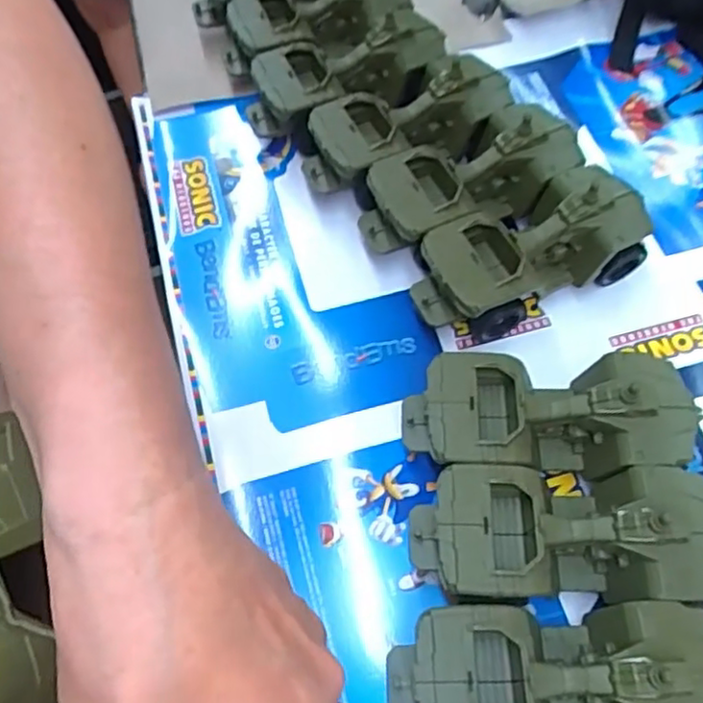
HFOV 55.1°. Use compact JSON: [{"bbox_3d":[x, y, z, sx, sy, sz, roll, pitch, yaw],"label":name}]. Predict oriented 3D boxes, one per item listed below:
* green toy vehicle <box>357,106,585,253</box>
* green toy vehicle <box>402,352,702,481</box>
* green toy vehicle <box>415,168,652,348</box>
[{"bbox_3d":[0.098,-0.132,0.562,0.188,0.078,0.088,-22,63,-9],"label":"green toy vehicle"},{"bbox_3d":[0.131,0.049,0.465,0.184,0.078,0.075,-1,62,2],"label":"green toy vehicle"},{"bbox_3d":[0.135,-0.073,0.531,0.182,0.078,0.080,-22,63,-8],"label":"green toy vehicle"}]

